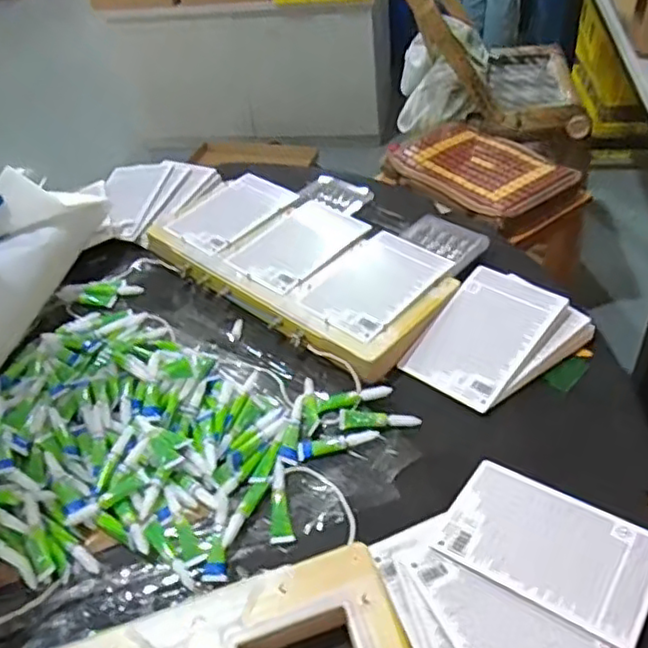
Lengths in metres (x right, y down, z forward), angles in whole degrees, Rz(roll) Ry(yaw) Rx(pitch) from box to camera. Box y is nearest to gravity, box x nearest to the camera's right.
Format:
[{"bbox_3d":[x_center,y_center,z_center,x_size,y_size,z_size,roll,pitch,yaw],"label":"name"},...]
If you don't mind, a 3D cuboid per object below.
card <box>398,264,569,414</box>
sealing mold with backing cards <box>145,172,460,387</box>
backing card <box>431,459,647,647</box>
[{"bbox_3d":[0.177,0.010,0.732,0.117,0.008,0.172,27,65,37],"label":"card"},{"bbox_3d":[-0.038,-0.090,0.868,0.426,0.035,0.210,30,54,34],"label":"sealing mold with backing cards"},{"bbox_3d":[0.193,0.187,0.562,0.169,0.004,0.114,21,45,30],"label":"backing card"}]

